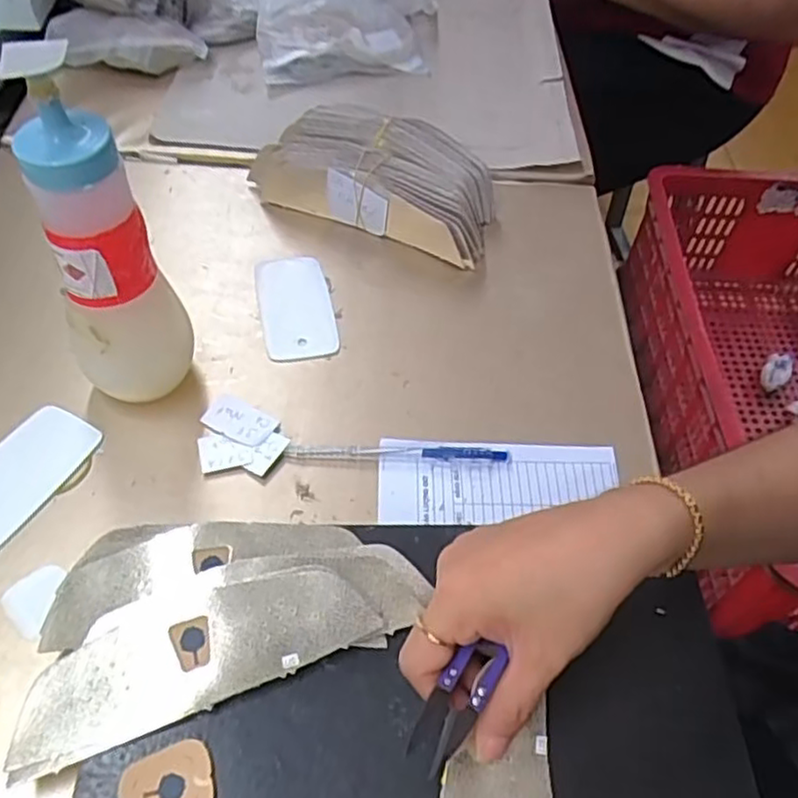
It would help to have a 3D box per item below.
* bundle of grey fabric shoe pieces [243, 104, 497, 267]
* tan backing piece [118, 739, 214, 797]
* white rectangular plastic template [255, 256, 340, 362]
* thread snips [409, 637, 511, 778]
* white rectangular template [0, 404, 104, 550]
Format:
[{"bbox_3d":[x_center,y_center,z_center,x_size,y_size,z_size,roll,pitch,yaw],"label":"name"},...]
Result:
[{"bbox_3d":[-0.017,-0.181,0.567,0.198,0.058,0.092,19,53,10],"label":"bundle of grey fabric shoe pieces"},{"bbox_3d":[-0.101,0.169,0.302,0.038,0.004,0.032,-8,54,-11],"label":"tan backing piece"},{"bbox_3d":[-0.076,-0.069,0.512,0.050,0.004,0.101,-8,54,-11],"label":"white rectangular plastic template"},{"bbox_3d":[0.025,0.132,0.303,0.021,0.009,0.057,32,58,16],"label":"thread snips"},{"bbox_3d":[-0.229,0.047,0.415,0.051,0.005,0.103,25,55,14],"label":"white rectangular template"}]

